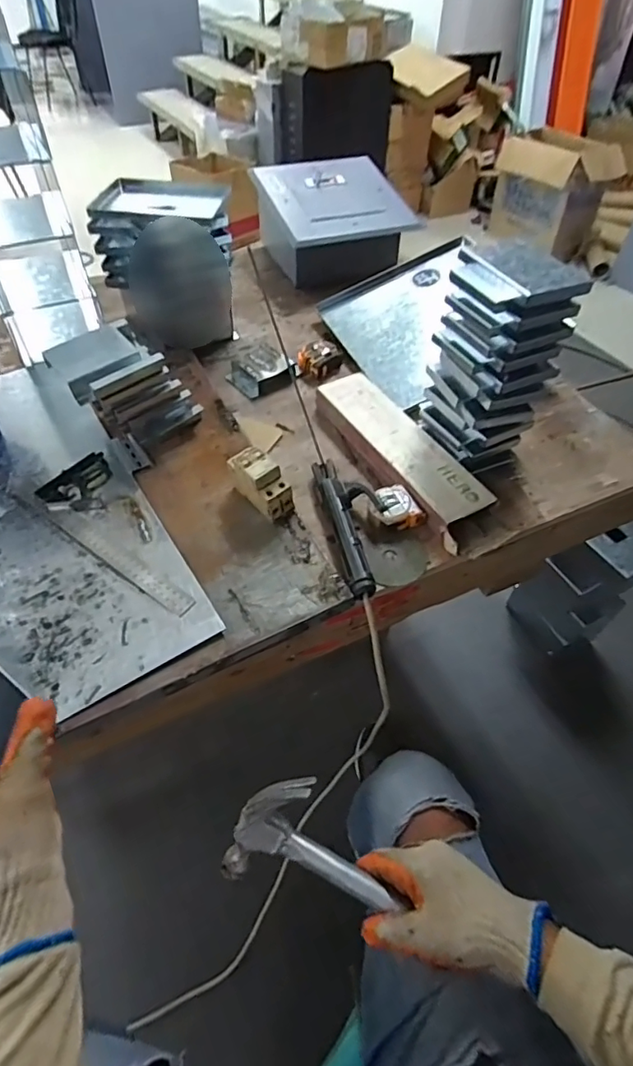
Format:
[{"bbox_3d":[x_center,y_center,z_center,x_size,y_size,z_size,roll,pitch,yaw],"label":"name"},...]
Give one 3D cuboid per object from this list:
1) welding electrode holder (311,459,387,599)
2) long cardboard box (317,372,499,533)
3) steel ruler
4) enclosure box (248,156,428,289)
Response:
[{"bbox_3d":[0.048,-0.015,0.620,0.065,0.032,0.201,-8,52,-8],"label":"welding electrode holder"},{"bbox_3d":[0.108,-0.120,0.702,0.091,0.040,0.304,-23,55,-19],"label":"long cardboard box"},{"bbox_3d":[-0.256,0.012,0.595,0.292,0.009,0.024,30,61,21],"label":"steel ruler"},{"bbox_3d":[0.035,-0.634,1.046,0.279,0.138,0.235,-14,53,-13],"label":"enclosure box"}]

